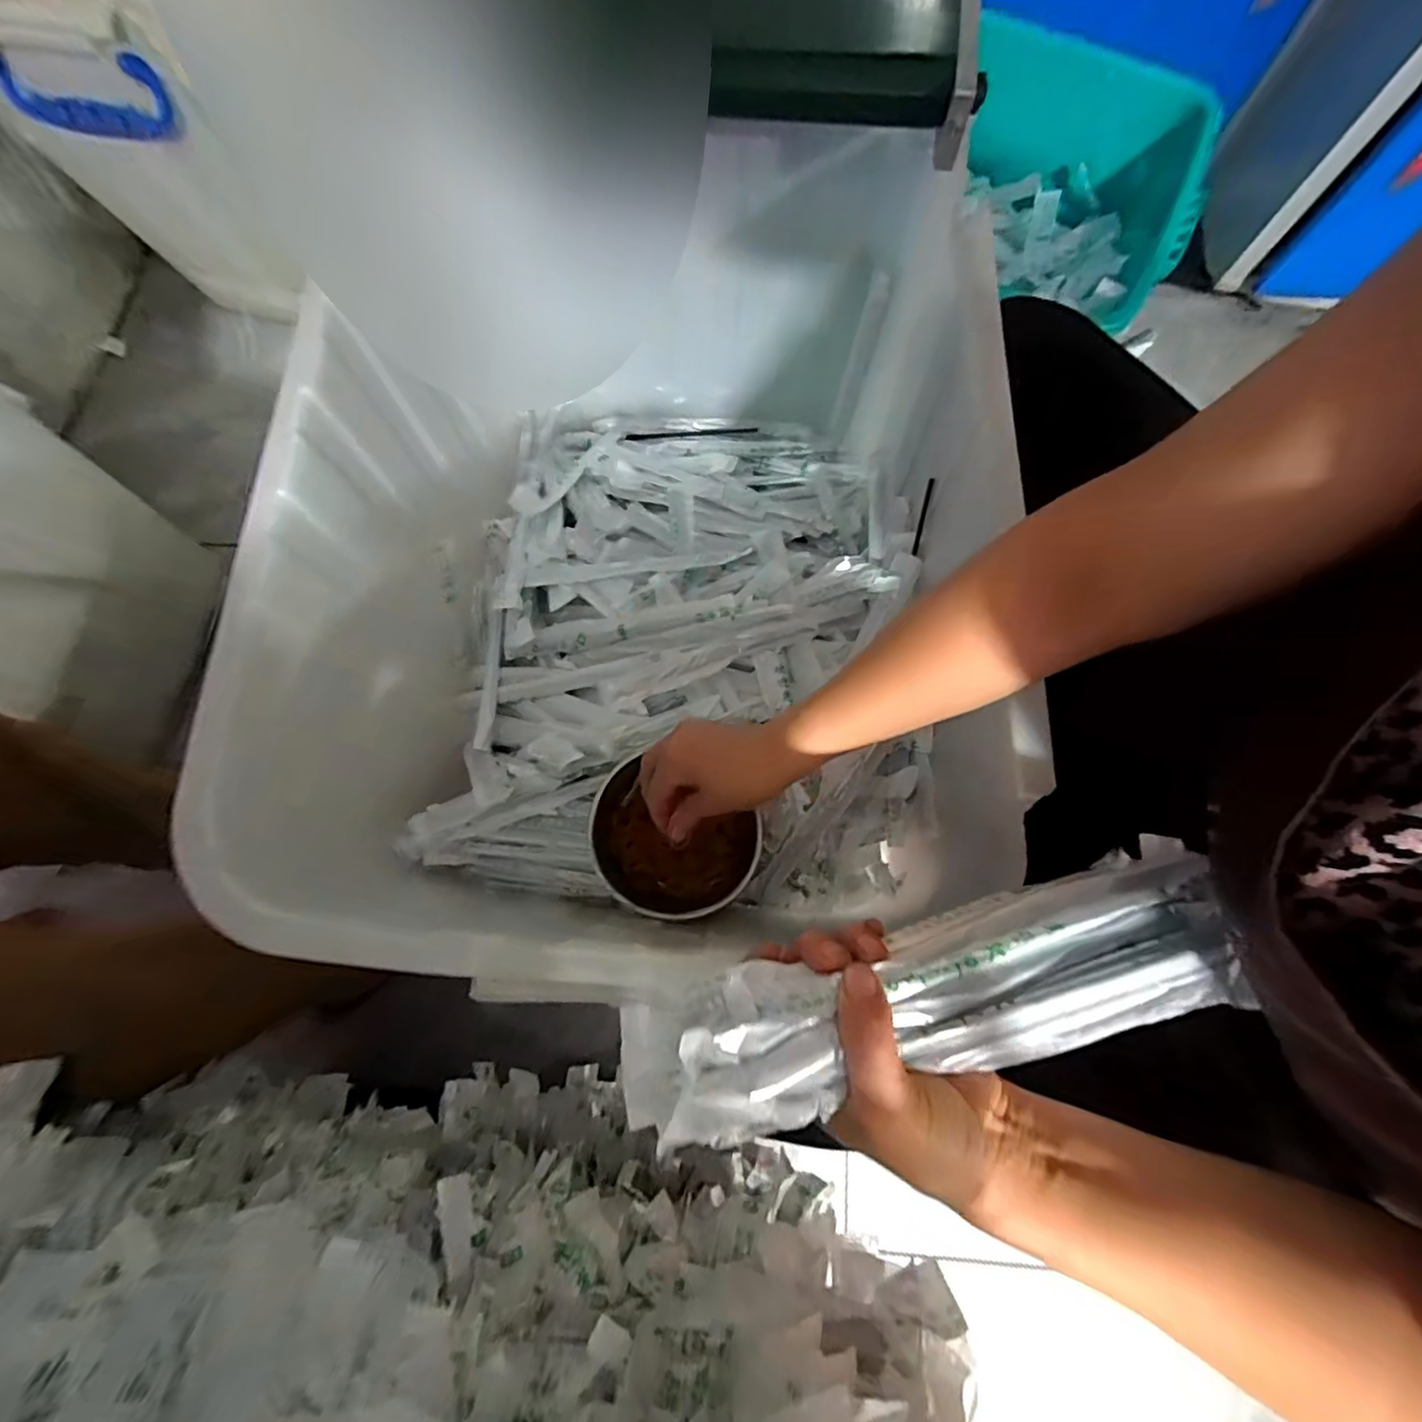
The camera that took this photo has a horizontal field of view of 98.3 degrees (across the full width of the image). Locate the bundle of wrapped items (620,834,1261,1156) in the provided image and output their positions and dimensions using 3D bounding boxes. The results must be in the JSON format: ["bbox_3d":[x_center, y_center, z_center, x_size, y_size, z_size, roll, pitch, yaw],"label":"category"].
[{"bbox_3d":[0.104,0.118,0.265,0.285,0.041,0.068,-8,76,-16],"label":"bundle of wrapped items"}]

